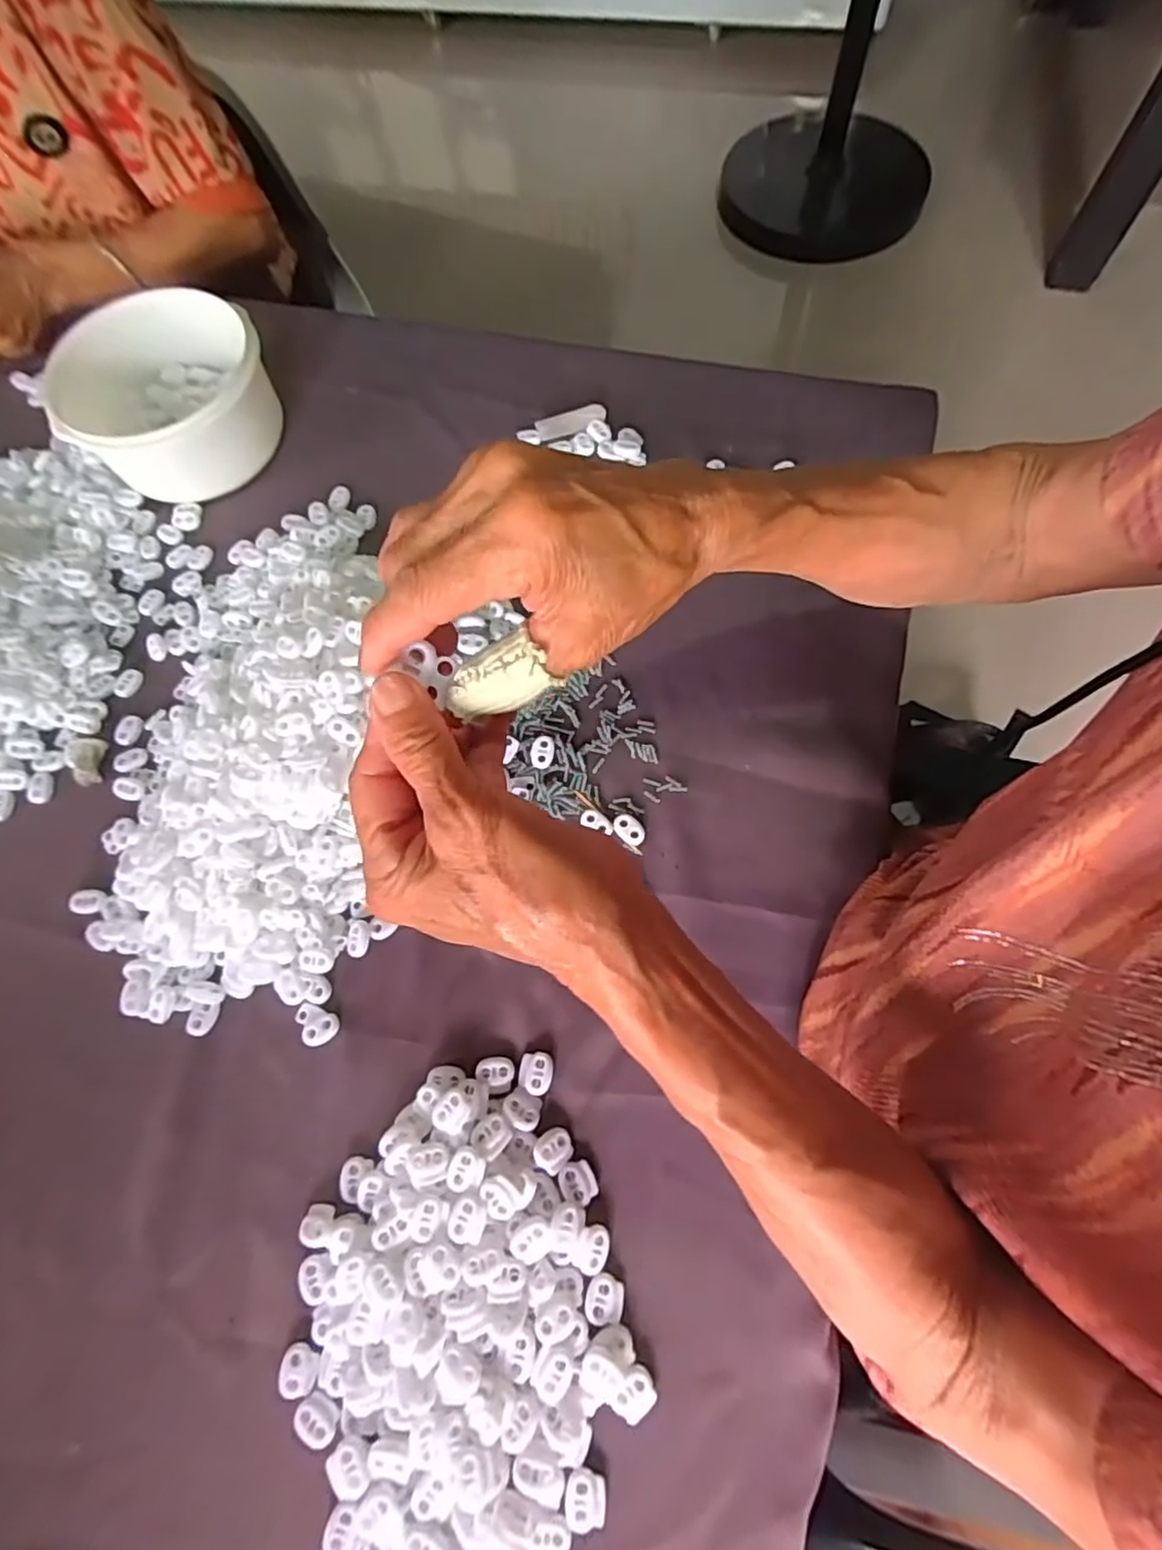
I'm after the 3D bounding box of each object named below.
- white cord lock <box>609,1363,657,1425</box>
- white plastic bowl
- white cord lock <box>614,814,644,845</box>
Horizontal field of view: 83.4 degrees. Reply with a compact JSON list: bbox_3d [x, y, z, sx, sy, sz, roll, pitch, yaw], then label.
[{"bbox_3d":[0.026,0.310,0.326,0.022,0.008,0.019,-31,71,-8],"label":"white cord lock"},{"bbox_3d":[-0.325,-0.300,0.523,0.156,0.074,0.145,-1,70,3],"label":"white plastic bowl"},{"bbox_3d":[0.032,0.035,0.429,0.015,0.004,0.023,-44,73,-12],"label":"white cord lock"}]

